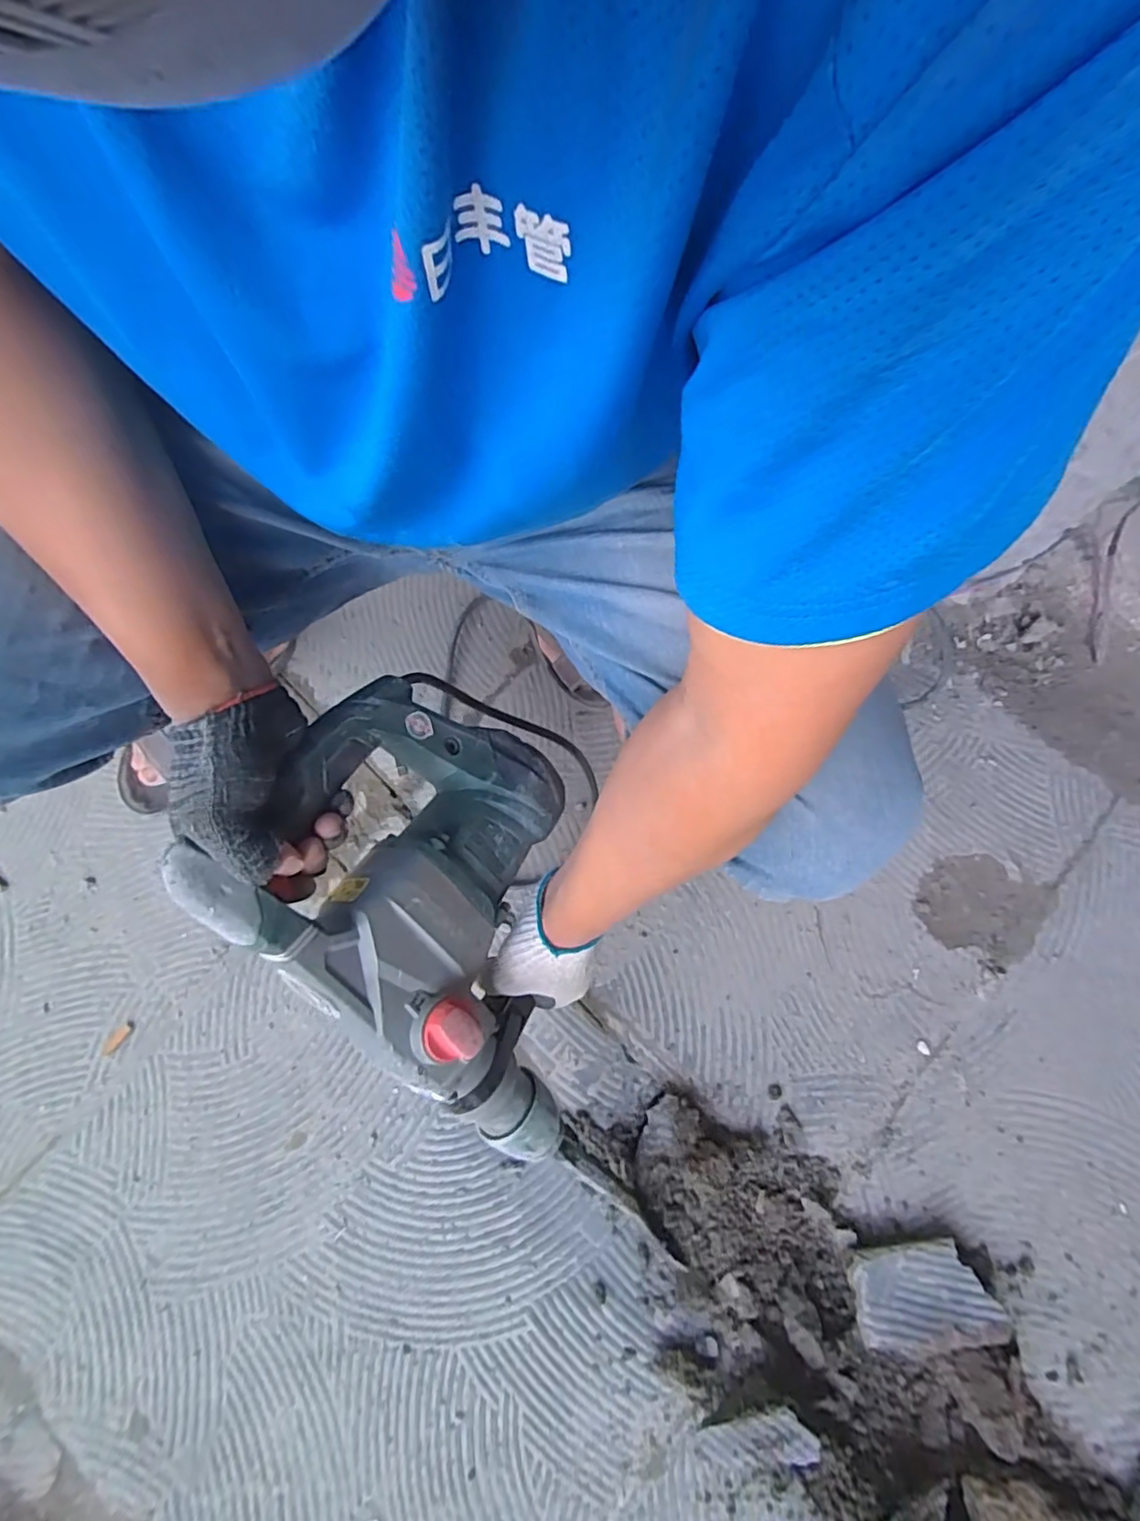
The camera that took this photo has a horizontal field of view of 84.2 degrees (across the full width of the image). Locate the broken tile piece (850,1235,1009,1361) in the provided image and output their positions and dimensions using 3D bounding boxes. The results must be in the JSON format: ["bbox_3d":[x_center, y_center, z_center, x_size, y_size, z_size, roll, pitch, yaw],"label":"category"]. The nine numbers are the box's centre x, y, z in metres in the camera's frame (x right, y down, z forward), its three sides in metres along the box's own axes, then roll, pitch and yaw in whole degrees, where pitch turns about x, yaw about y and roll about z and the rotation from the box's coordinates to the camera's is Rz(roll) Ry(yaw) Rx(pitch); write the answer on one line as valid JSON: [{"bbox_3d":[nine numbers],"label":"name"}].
[{"bbox_3d":[0.317,0.480,0.564,0.121,0.007,0.083,-13,79,3],"label":"broken tile piece"}]

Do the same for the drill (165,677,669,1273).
[{"bbox_3d":[-0.076,0.122,0.491,0.380,0.120,0.243,50,53,-21],"label":"drill"}]

